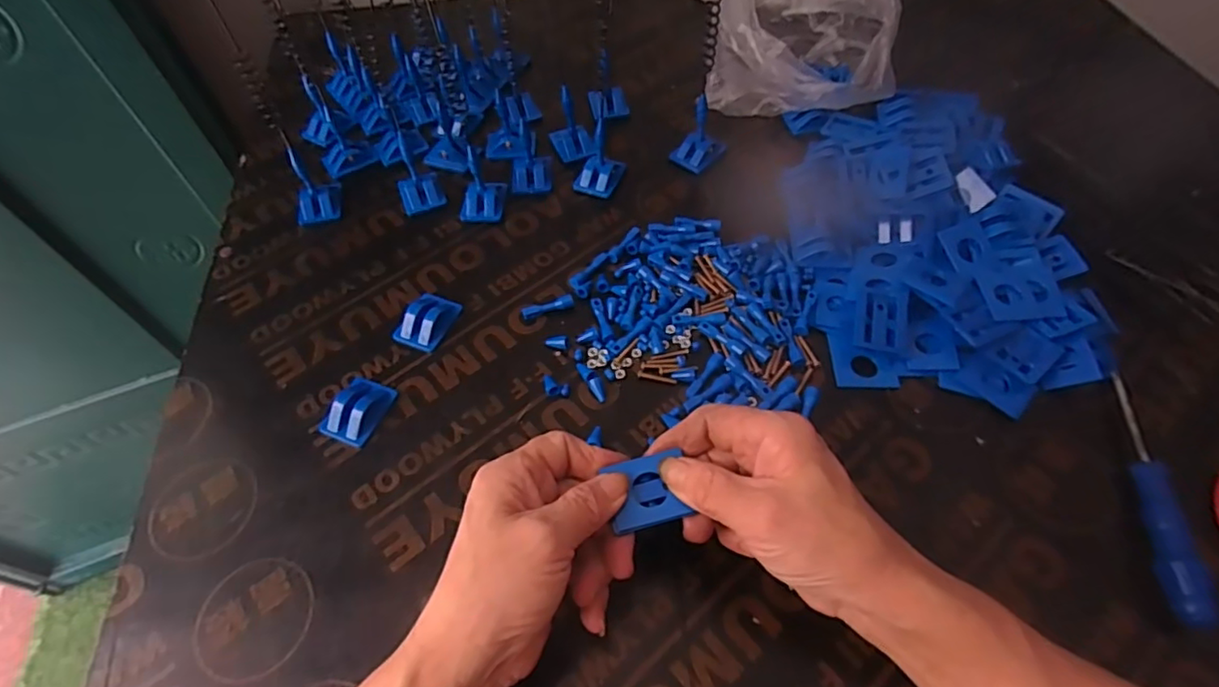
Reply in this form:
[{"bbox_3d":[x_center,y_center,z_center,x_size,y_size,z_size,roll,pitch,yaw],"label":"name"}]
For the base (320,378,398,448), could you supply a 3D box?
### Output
[{"bbox_3d":[-0.166,0.043,0.396,0.032,0.013,0.044,18,58,15],"label":"base"}]

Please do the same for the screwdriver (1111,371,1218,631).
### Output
[{"bbox_3d":[0.306,0.079,0.340,0.019,0.015,0.149,6,56,7],"label":"screwdriver"}]

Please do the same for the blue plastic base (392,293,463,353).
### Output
[{"bbox_3d":[-0.132,-0.017,0.437,0.034,0.011,0.046,15,58,13],"label":"blue plastic base"}]

